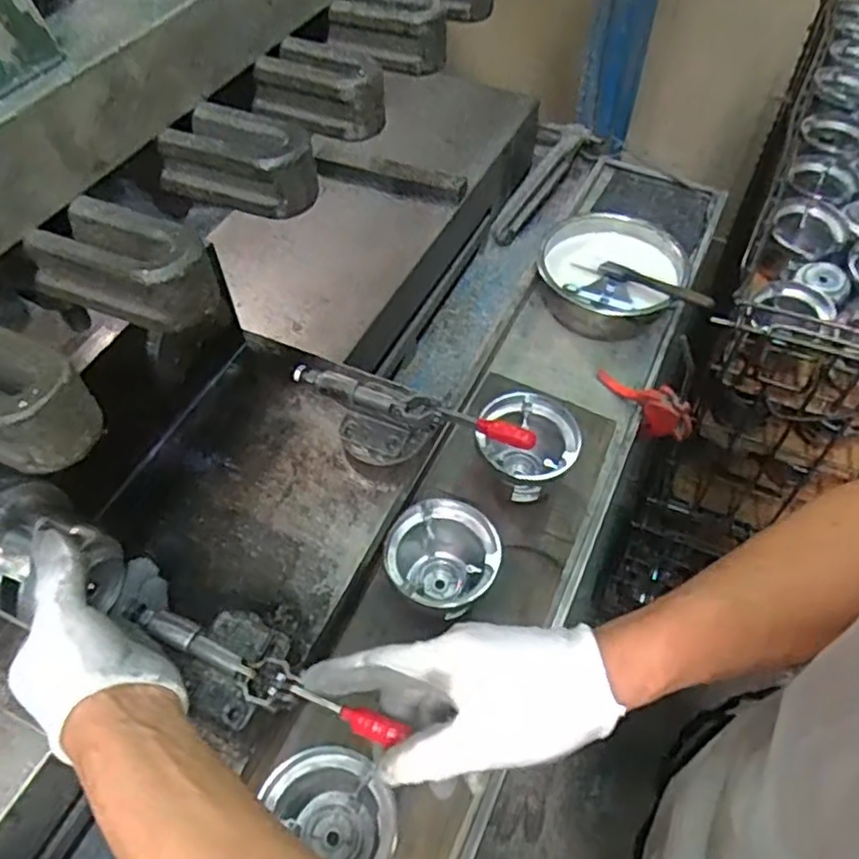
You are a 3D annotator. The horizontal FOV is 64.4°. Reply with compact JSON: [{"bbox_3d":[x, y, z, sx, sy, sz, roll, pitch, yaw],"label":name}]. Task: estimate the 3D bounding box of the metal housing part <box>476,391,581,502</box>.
[{"bbox_3d":[0.096,0.020,0.652,0.079,0.070,0.099,-10,53,-6],"label":"metal housing part"}]

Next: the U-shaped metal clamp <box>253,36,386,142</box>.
[{"bbox_3d":[-0.048,-0.155,0.312,0.063,0.028,0.026,18,55,14],"label":"U-shaped metal clamp"}]

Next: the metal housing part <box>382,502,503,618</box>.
[{"bbox_3d":[0.009,0.117,0.592,0.092,0.077,0.084,-1,52,1],"label":"metal housing part"}]

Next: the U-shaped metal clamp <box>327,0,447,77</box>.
[{"bbox_3d":[-0.021,-0.199,0.341,0.057,0.031,0.029,34,60,24],"label":"U-shaped metal clamp"}]

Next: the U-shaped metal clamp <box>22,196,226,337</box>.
[{"bbox_3d":[-0.105,-0.058,0.240,0.060,0.025,0.032,16,55,13],"label":"U-shaped metal clamp"}]

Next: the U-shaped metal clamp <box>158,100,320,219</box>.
[{"bbox_3d":[-0.077,-0.109,0.278,0.061,0.027,0.028,18,55,14],"label":"U-shaped metal clamp"}]

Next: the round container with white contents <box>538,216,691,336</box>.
[{"bbox_3d":[0.218,-0.178,0.813,0.154,0.072,0.156,-1,52,1],"label":"round container with white contents"}]

